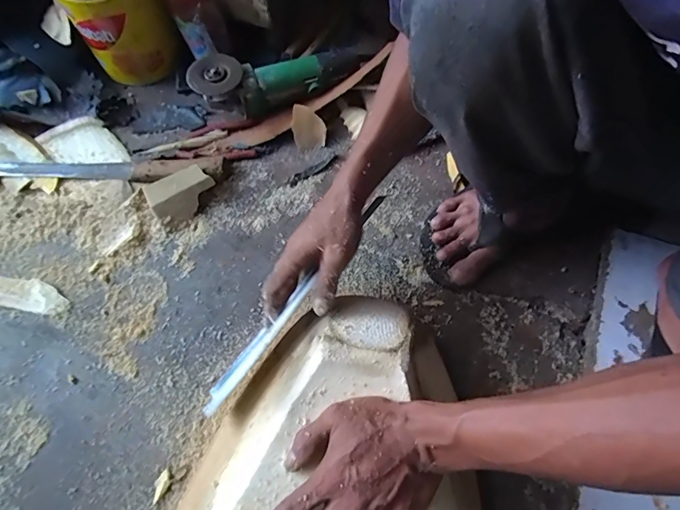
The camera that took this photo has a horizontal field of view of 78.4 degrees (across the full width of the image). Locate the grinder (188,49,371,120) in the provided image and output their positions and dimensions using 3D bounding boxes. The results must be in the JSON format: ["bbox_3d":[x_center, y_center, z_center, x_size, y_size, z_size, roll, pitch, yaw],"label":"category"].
[{"bbox_3d":[-0.092,-0.290,0.668,0.281,0.078,0.086,-23,68,-8],"label":"grinder"}]

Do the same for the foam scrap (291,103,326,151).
[{"bbox_3d":[-0.051,-0.202,0.656,0.049,0.007,0.069,-18,101,-7],"label":"foam scrap"}]

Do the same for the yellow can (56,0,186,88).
[{"bbox_3d":[-0.358,-0.390,0.673,0.137,0.163,0.148,-38,71,-14],"label":"yellow can"}]

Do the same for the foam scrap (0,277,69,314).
[{"bbox_3d":[-0.439,0.054,0.578,0.125,0.006,0.044,10,67,6],"label":"foam scrap"}]

